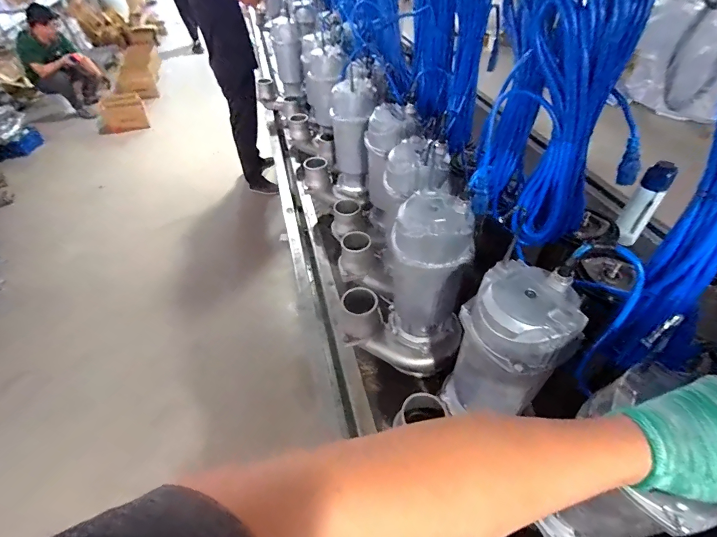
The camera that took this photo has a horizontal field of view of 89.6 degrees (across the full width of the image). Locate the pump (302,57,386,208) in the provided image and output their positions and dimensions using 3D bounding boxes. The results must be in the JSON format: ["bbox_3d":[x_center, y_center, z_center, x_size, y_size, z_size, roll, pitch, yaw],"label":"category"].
[{"bbox_3d":[-0.058,-0.370,1.066,0.243,0.354,0.165,11,47,12],"label":"pump"}]

